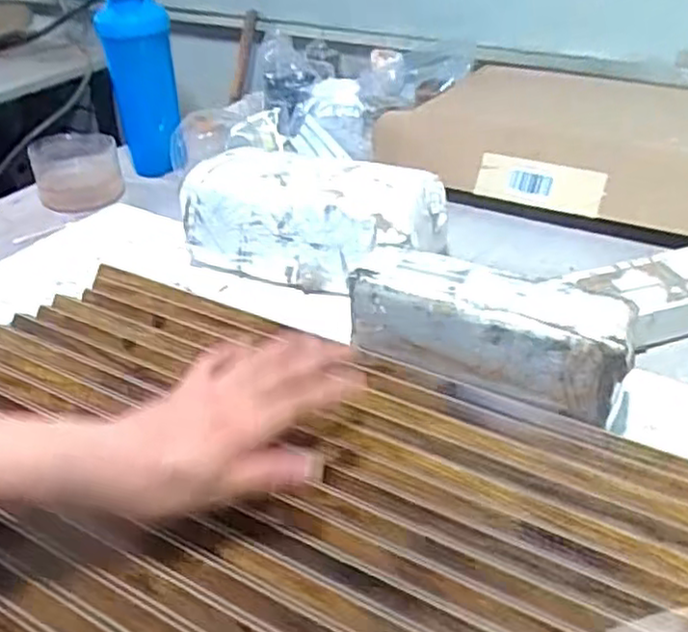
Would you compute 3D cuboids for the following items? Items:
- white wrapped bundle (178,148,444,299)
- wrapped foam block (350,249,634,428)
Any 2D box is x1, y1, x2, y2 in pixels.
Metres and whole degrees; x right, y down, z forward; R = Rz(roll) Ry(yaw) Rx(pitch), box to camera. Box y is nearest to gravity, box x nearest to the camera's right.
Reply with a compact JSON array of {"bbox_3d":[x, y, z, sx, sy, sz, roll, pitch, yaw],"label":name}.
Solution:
[{"bbox_3d":[-0.031,-0.096,0.726,0.231,0.099,0.112,15,37,23],"label":"white wrapped bundle"},{"bbox_3d":[0.105,0.005,0.533,0.195,0.066,0.062,18,38,26],"label":"wrapped foam block"}]

